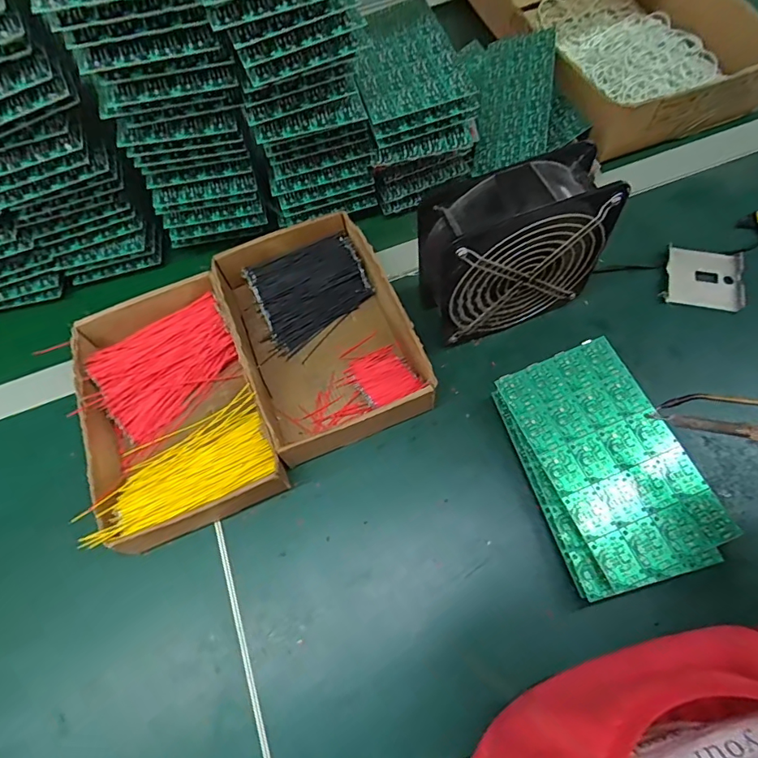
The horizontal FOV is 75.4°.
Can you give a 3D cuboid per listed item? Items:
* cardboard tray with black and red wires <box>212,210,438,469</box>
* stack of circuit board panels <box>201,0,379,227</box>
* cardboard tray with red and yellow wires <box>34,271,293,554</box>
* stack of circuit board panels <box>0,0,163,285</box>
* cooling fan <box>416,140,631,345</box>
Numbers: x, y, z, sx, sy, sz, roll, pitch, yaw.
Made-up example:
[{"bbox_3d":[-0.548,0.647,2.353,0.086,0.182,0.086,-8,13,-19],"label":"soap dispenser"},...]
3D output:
[{"bbox_3d":[-0.058,-0.051,0.477,0.154,0.044,0.250,-22,65,-7],"label":"cardboard tray with black and red wires"},{"bbox_3d":[-0.092,-0.319,0.486,0.127,0.253,0.191,-22,65,-7],"label":"stack of circuit board panels"},{"bbox_3d":[-0.191,0.020,0.449,0.156,0.041,0.238,-23,65,-7],"label":"cardboard tray with red and yellow wires"},{"bbox_3d":[-0.340,-0.241,0.481,0.128,0.252,0.178,-30,66,-11],"label":"stack of circuit board panels"},{"bbox_3d":[0.116,-0.110,0.429,0.157,0.149,0.061,-23,65,-7],"label":"cooling fan"}]

